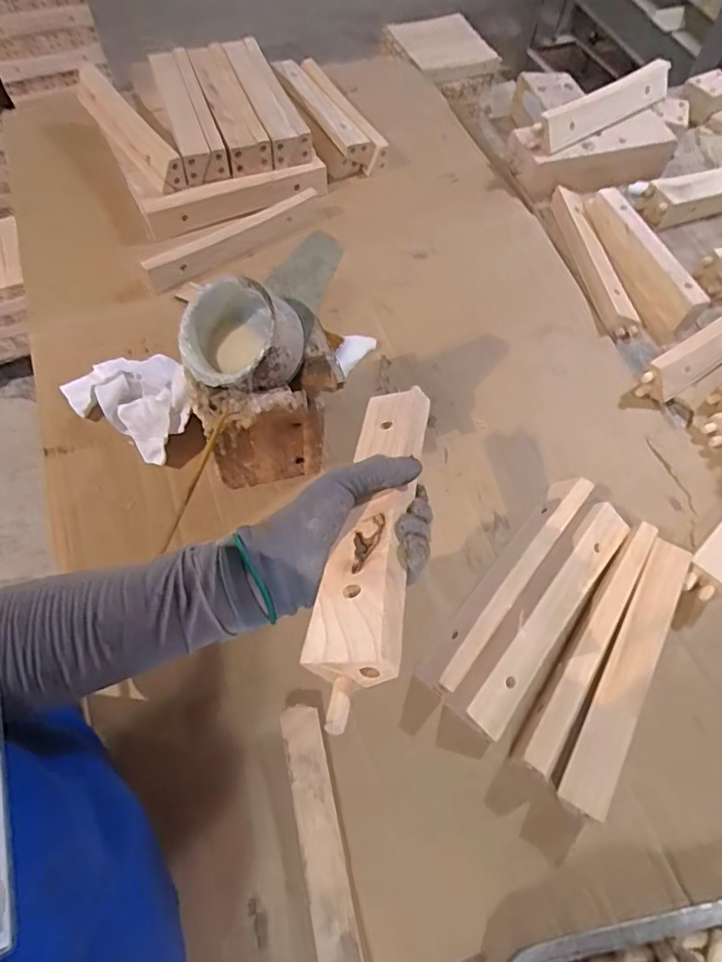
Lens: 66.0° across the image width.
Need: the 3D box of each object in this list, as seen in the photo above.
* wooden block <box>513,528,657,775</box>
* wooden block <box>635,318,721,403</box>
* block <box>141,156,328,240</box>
[{"bbox_3d":[0.200,0.139,0.491,0.031,0.035,0.241,32,65,15],"label":"wooden block"},{"bbox_3d":[0.429,-0.167,0.665,0.268,0.039,0.041,-32,67,-18],"label":"wooden block"},{"bbox_3d":[-0.159,-0.370,0.733,0.245,0.037,0.037,-21,64,-13],"label":"block"}]

